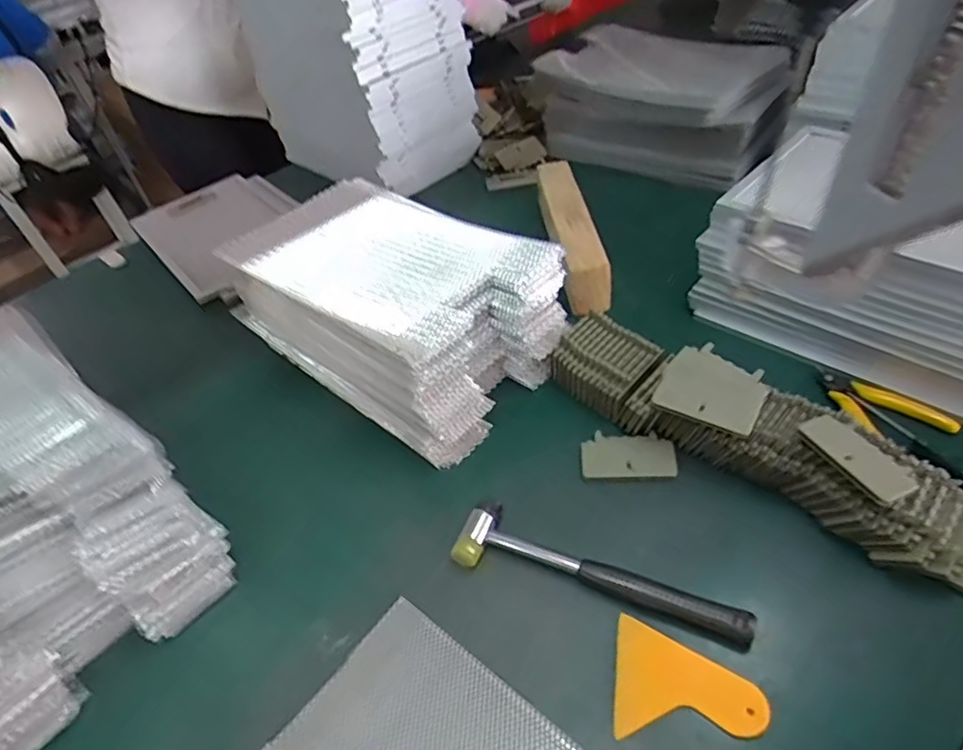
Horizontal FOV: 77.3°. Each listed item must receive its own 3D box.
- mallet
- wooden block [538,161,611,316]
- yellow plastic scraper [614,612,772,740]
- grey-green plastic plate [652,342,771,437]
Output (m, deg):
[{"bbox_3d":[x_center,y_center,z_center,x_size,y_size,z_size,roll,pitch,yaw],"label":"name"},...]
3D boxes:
[{"bbox_3d":[0.096,0.160,0.496,0.234,0.030,0.055,11,48,18],"label":"mallet"},{"bbox_3d":[0.114,-0.193,0.796,0.053,0.069,0.252,-9,44,2],"label":"wooden block"},{"bbox_3d":[0.146,0.216,0.425,0.100,0.012,0.075,4,46,11],"label":"yellow plastic scraper"},{"bbox_3d":[0.208,0.012,0.542,0.085,0.011,0.078,26,60,22],"label":"grey-green plastic plate"}]

